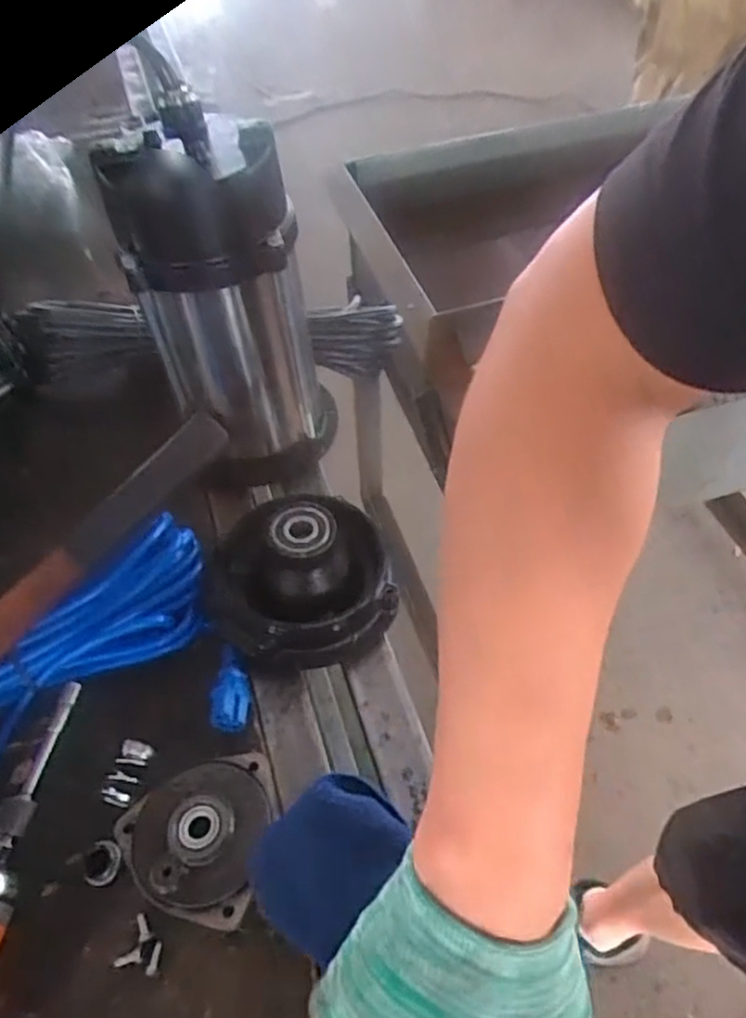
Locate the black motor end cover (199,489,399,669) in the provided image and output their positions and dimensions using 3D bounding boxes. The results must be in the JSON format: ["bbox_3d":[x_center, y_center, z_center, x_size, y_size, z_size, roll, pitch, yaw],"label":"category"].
[{"bbox_3d":[-0.056,0.042,0.521,0.133,0.063,0.127,-13,52,-6],"label":"black motor end cover"}]

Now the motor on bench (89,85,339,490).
[{"bbox_3d":[-0.105,-0.149,0.549,0.124,0.253,0.108,-18,52,-10],"label":"motor on bench"}]

